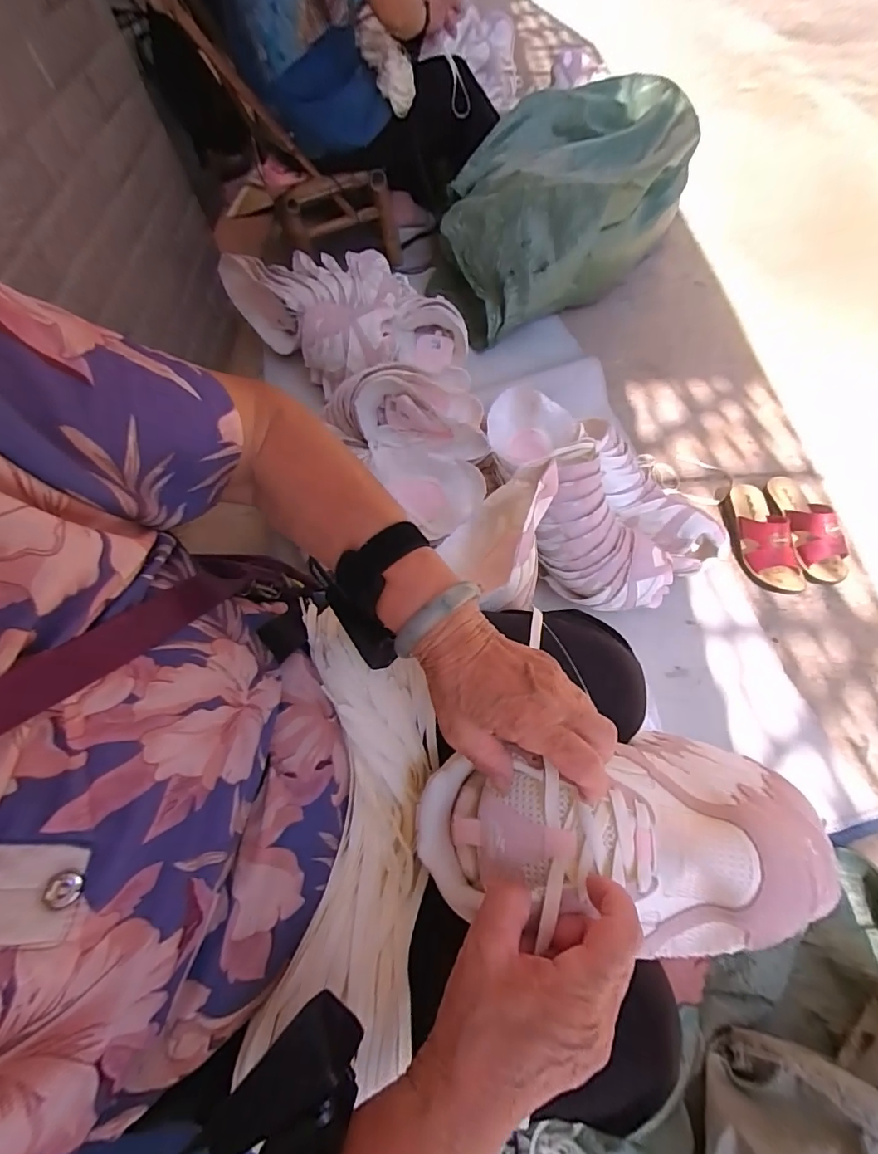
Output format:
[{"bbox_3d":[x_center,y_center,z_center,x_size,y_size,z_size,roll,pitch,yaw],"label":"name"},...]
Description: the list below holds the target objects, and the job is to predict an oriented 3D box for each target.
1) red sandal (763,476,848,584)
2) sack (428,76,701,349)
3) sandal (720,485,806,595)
[{"bbox_3d":[0.676,-0.097,0.889,0.081,0.076,0.225,-9,62,-2],"label":"red sandal"},{"bbox_3d":[0.323,-0.900,1.203,0.690,0.306,0.441,-29,63,-10],"label":"sack"},{"bbox_3d":[0.593,-0.078,0.882,0.092,0.077,0.227,-11,63,-3],"label":"sandal"}]

